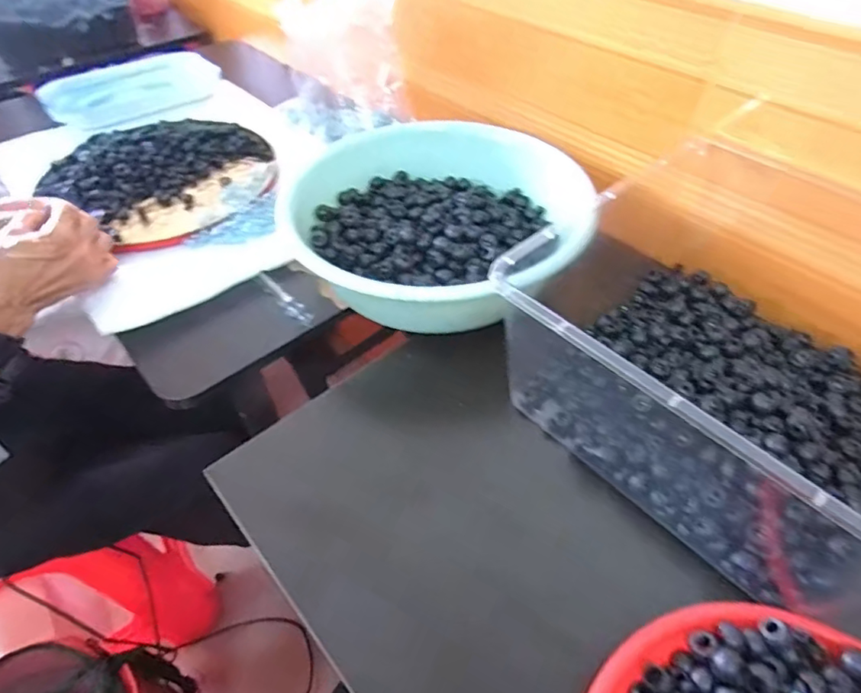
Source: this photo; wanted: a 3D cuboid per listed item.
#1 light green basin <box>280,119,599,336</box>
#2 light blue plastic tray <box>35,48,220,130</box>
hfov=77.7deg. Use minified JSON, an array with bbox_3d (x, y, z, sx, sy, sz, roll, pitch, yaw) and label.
[{"bbox_3d":[0.009,-0.129,0.564,0.310,0.086,0.249,-16,50,-12],"label":"light green basin"},{"bbox_3d":[-0.488,-0.427,0.874,0.260,0.018,0.214,-24,53,-18],"label":"light blue plastic tray"}]

